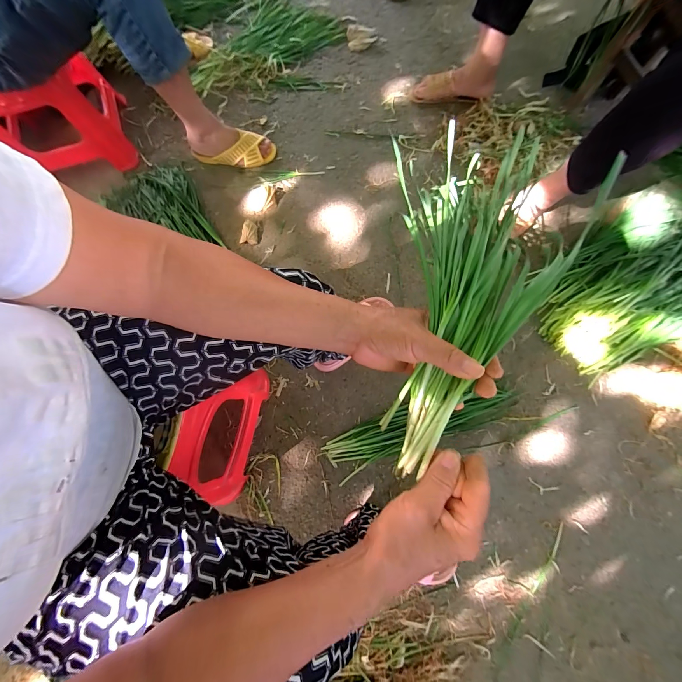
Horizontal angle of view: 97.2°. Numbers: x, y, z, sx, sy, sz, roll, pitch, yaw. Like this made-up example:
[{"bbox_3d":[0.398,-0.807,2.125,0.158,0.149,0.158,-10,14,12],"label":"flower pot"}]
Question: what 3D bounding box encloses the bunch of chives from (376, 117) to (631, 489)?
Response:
[{"bbox_3d":[0.115,-0.033,0.280,0.126,0.055,0.314,14,86,2],"label":"bunch of chives"}]

